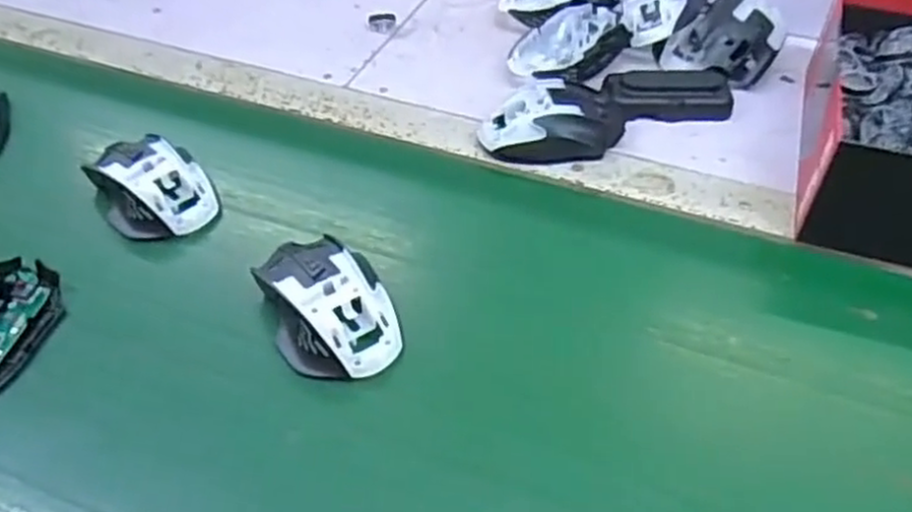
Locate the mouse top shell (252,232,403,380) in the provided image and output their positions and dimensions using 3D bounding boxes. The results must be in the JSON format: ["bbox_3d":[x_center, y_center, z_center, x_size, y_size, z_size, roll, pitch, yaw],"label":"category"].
[{"bbox_3d":[-0.082,0.027,0.475,0.072,0.035,0.109,-18,49,-15],"label":"mouse top shell"}]

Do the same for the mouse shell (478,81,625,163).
[{"bbox_3d":[0.079,-0.111,0.606,0.110,0.033,0.069,5,47,7],"label":"mouse shell"}]

